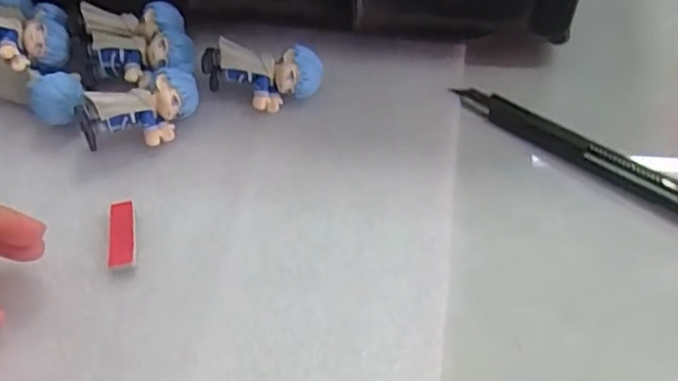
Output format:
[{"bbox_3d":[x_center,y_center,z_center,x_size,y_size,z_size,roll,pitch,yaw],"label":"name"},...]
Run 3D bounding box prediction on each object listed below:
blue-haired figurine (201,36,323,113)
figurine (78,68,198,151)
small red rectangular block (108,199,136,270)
[{"bbox_3d":[-0.042,-0.062,0.357,0.063,0.031,0.023,4,53,5],"label":"blue-haired figurine"},{"bbox_3d":[-0.103,-0.042,0.345,0.062,0.029,0.025,-28,57,-18],"label":"figurine"},{"bbox_3d":[-0.104,0.019,0.315,0.011,0.006,0.039,-10,53,-6],"label":"small red rectangular block"}]

